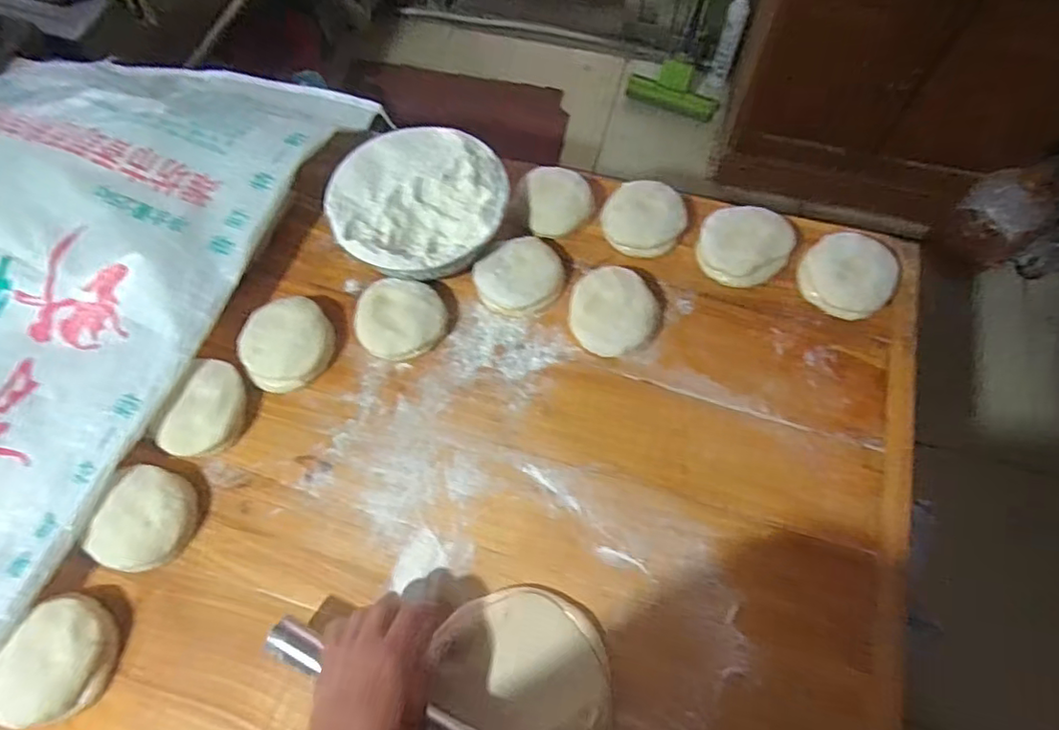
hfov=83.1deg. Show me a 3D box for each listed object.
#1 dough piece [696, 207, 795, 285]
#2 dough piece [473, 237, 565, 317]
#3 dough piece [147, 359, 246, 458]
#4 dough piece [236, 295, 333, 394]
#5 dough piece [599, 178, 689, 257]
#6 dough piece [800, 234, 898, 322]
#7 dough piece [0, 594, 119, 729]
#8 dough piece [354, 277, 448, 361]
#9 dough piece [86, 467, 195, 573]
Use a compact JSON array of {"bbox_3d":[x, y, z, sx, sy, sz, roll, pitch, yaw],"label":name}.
[{"bbox_3d":[0.241,-0.135,0.673,0.096,0.034,0.087,29,70,13],"label":"dough piece"},{"bbox_3d":[-0.012,-0.099,0.667,0.100,0.033,0.081,-8,66,-3],"label":"dough piece"},{"bbox_3d":[-0.328,0.049,0.612,0.064,0.041,0.097,22,68,10],"label":"dough piece"},{"bbox_3d":[-0.261,-0.026,0.642,0.092,0.040,0.093,0,66,1],"label":"dough piece"},{"bbox_3d":[0.132,-0.168,0.696,0.095,0.028,0.080,15,67,7],"label":"dough piece"},{"bbox_3d":[0.356,-0.105,0.659,0.096,0.044,0.097,0,66,1],"label":"dough piece"},{"bbox_3d":[-0.407,0.255,0.511,0.081,0.036,0.101,20,68,9],"label":"dough piece"},{"bbox_3d":[-0.142,-0.052,0.654,0.092,0.038,0.088,0,66,1],"label":"dough piece"},{"bbox_3d":[-0.363,0.145,0.562,0.075,0.043,0.093,16,67,8],"label":"dough piece"}]

